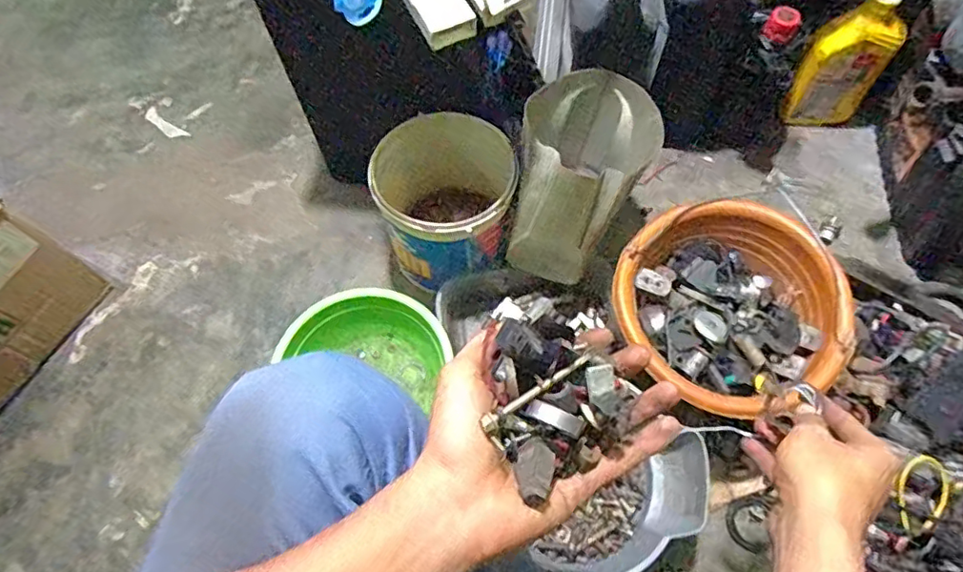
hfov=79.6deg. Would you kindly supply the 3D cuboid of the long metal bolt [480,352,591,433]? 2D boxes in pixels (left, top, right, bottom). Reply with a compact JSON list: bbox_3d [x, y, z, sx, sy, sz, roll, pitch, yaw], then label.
[{"bbox_3d":[0.032,0.057,0.316,0.073,0.006,0.006,-30,67,-20],"label":"long metal bolt"}]

